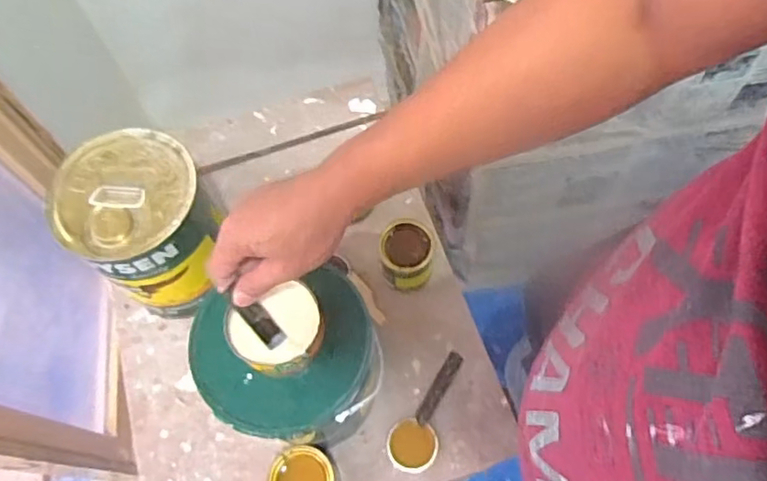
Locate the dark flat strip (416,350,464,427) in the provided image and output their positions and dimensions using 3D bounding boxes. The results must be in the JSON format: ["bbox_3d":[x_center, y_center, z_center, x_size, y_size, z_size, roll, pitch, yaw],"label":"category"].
[{"bbox_3d":[0.070,0.186,0.745,0.018,0.004,0.100,29,70,14],"label":"dark flat strip"}]

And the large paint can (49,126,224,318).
[{"bbox_3d":[-0.281,-0.014,0.718,0.158,0.178,0.150,-1,66,1],"label":"large paint can"}]

